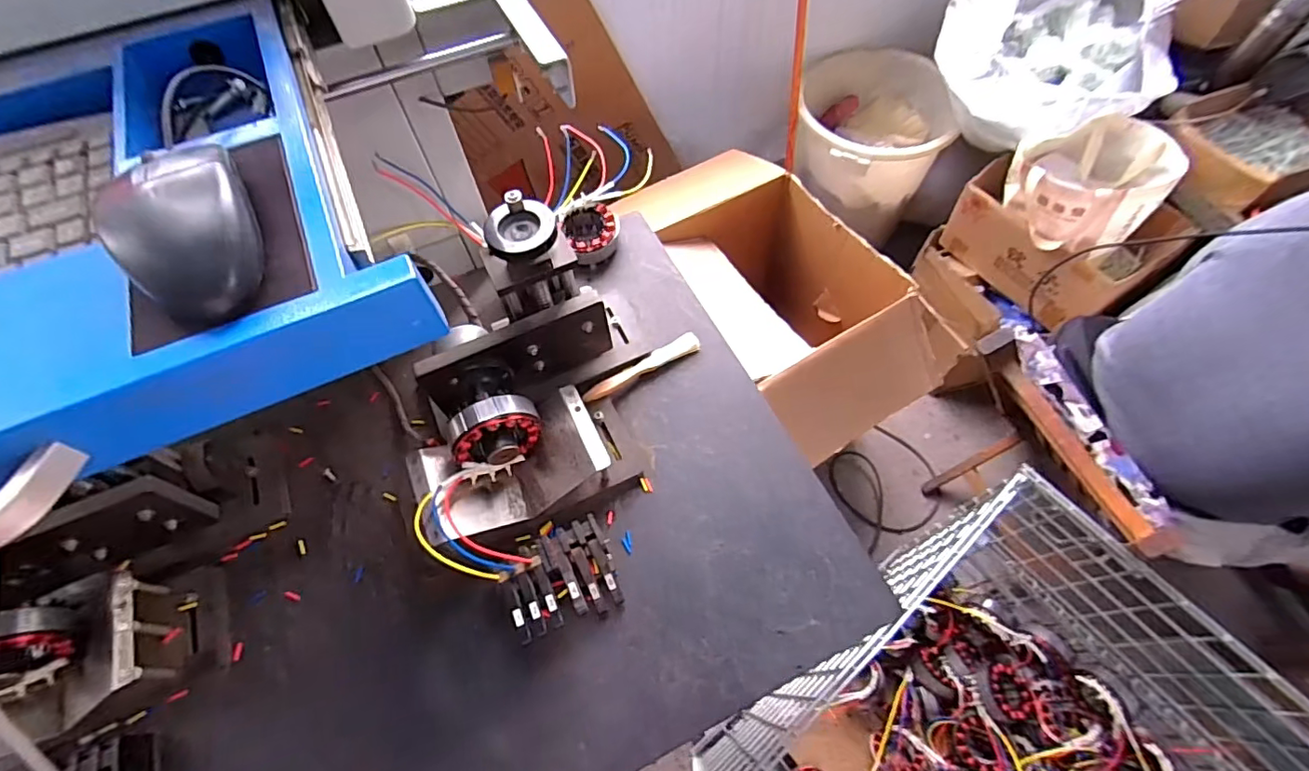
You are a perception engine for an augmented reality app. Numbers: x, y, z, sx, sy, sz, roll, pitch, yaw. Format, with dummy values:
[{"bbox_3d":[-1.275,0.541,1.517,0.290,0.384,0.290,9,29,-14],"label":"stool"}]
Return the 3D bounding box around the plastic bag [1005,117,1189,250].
[{"bbox_3d":[0.845,-0.391,1.111,0.253,0.203,0.181,38,69,20],"label":"plastic bag"}]

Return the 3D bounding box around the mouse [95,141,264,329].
[{"bbox_3d":[-0.218,-0.072,0.259,0.058,0.036,0.090,-31,65,-14],"label":"mouse"}]

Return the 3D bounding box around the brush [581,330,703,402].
[{"bbox_3d":[-0.014,-0.023,0.650,0.155,0.018,0.023,-29,64,-13],"label":"brush"}]

